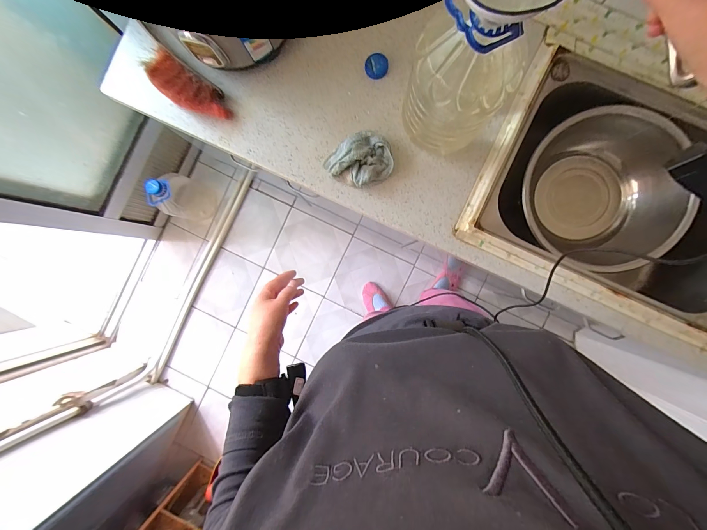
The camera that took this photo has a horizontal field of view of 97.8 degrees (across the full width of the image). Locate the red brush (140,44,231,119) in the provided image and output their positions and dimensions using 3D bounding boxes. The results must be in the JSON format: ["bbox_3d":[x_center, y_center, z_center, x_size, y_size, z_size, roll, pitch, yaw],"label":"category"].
[{"bbox_3d":[-0.362,-0.383,0.669,0.199,0.048,0.081,35,92,1],"label":"red brush"}]

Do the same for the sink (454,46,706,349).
[{"bbox_3d":[0.598,-0.140,0.724,0.614,0.174,0.442,25,91,2],"label":"sink"}]

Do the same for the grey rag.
[{"bbox_3d":[0.011,-0.222,0.655,0.141,0.049,0.107,-20,90,2],"label":"grey rag"}]

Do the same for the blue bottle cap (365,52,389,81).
[{"bbox_3d":[0.049,-0.425,0.660,0.048,0.018,0.046,0,90,2],"label":"blue bottle cap"}]

